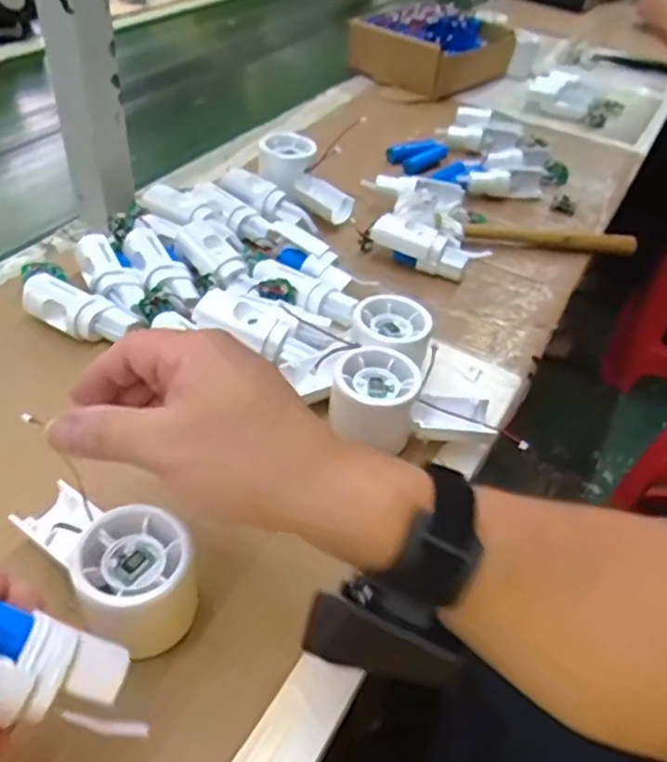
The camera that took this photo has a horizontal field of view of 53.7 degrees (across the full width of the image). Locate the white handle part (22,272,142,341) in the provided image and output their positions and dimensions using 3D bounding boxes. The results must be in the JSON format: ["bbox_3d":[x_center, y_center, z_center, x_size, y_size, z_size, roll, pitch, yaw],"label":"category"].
[{"bbox_3d":[-0.197,-0.051,0.508,0.088,0.036,0.031,22,45,15],"label":"white handle part"}]

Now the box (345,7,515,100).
[{"bbox_3d":[0.157,-0.523,1.028,0.172,0.079,0.229,33,48,26],"label":"box"}]

